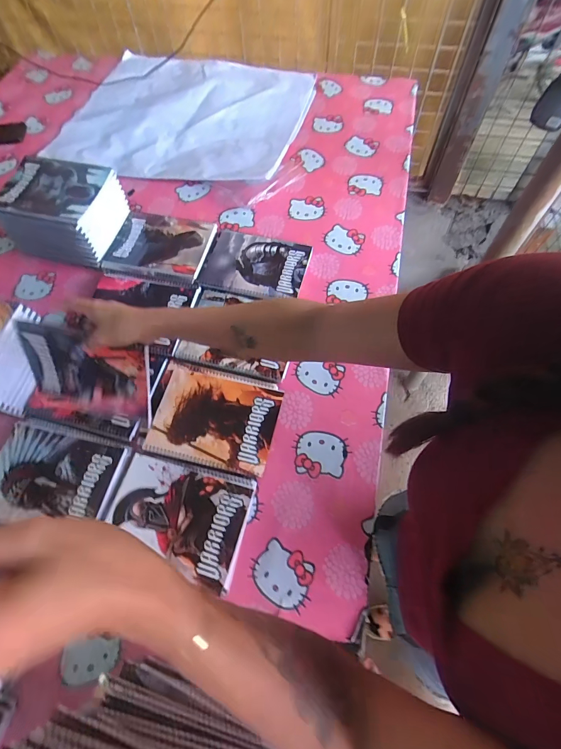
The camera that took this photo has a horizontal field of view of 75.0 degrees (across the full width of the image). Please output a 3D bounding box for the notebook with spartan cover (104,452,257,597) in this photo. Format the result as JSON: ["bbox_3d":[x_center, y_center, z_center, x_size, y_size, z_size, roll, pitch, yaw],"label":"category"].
[{"bbox_3d":[-0.150,0.205,0.542,0.197,0.022,0.142,12,66,8],"label":"notebook with spartan cover"}]

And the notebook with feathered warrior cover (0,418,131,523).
[{"bbox_3d":[-0.354,0.157,0.563,0.196,0.008,0.150,11,66,8],"label":"notebook with feathered warrior cover"}]

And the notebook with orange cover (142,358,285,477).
[{"bbox_3d":[-0.108,0.064,0.597,0.202,0.015,0.159,12,64,8],"label":"notebook with orange cover"}]

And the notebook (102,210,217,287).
[{"bbox_3d":[-0.252,-0.263,0.754,0.205,0.012,0.181,13,66,9],"label":"notebook"}]

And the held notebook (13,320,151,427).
[{"bbox_3d":[-0.300,-0.002,0.567,0.202,0.142,0.013,14,36,4],"label":"held notebook"}]

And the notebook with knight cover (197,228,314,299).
[{"bbox_3d":[-0.049,-0.223,0.737,0.198,0.014,0.157,12,66,8],"label":"notebook with knight cover"}]

